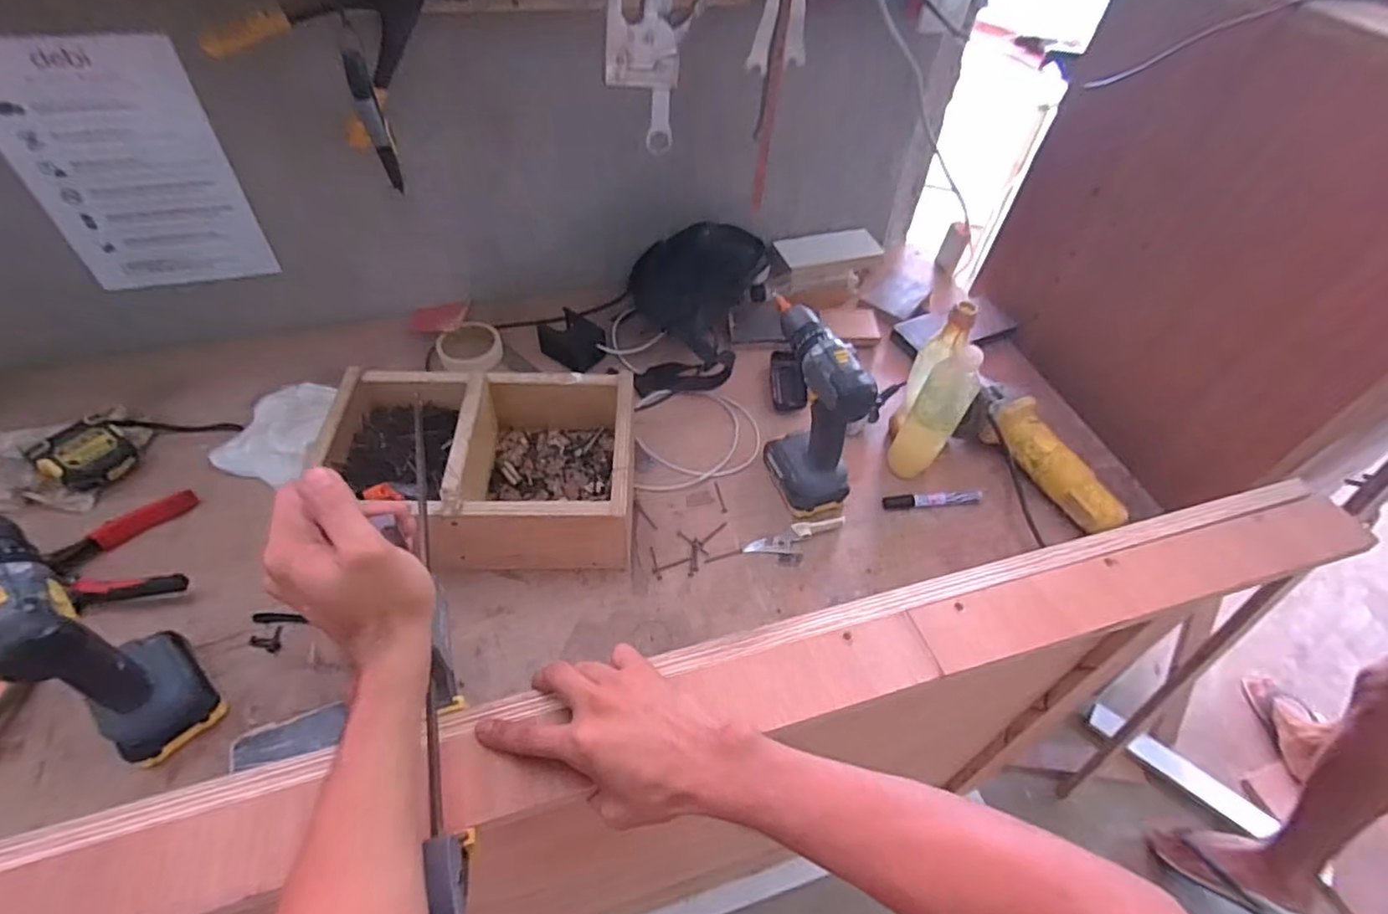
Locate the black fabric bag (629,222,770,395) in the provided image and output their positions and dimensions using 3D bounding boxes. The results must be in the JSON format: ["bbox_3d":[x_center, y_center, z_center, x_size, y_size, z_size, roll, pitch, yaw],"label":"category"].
[{"bbox_3d":[0.000,-0.233,0.959,0.215,0.134,0.307,9,51,2],"label":"black fabric bag"}]

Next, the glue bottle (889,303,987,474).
[{"bbox_3d":[0.305,-0.076,0.810,0.066,0.224,0.087,17,52,8],"label":"glue bottle"}]

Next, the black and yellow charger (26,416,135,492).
[{"bbox_3d":[-0.726,-0.009,0.767,0.064,0.050,0.097,27,54,16],"label":"black and yellow charger"}]

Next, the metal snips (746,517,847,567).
[{"bbox_3d":[0.129,0.102,0.780,0.126,0.012,0.046,-19,56,-19],"label":"metal snips"}]

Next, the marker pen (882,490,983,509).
[{"bbox_3d":[0.311,0.056,0.830,0.131,0.021,0.016,0,52,-6],"label":"marker pen"}]

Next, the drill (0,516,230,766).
[{"bbox_3d":[-0.519,0.152,0.545,0.071,0.206,0.165,-35,62,-28],"label":"drill"}]

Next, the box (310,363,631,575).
[{"bbox_3d":[-0.244,0.006,0.754,0.344,0.117,0.236,0,52,-5],"label":"box"}]

